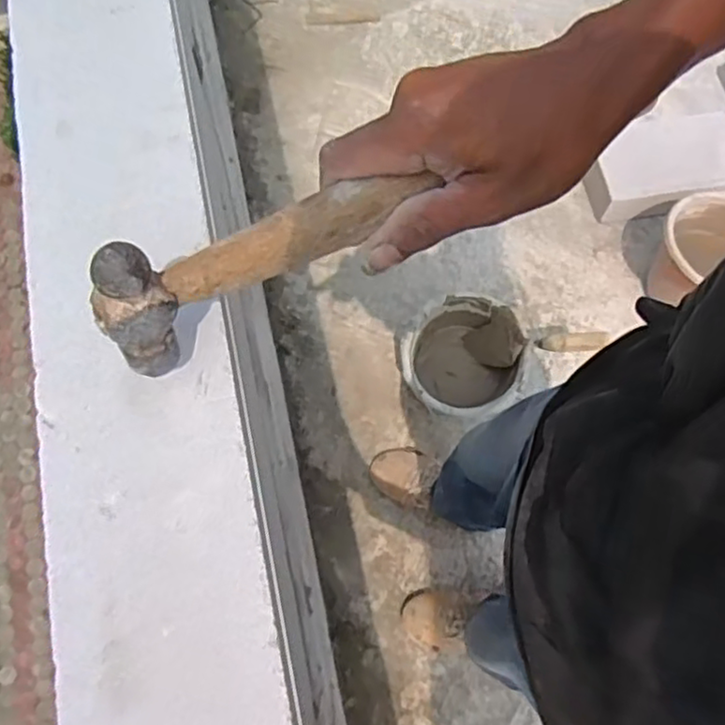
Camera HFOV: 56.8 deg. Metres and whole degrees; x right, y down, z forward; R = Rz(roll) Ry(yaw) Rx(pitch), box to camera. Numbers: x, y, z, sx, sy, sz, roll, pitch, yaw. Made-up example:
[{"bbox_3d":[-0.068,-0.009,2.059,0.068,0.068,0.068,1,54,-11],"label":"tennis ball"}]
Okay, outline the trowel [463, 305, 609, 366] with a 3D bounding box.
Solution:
[{"bbox_3d":[0.336,-0.050,1.324,0.276,0.054,0.111,4,67,27],"label":"trowel"}]

